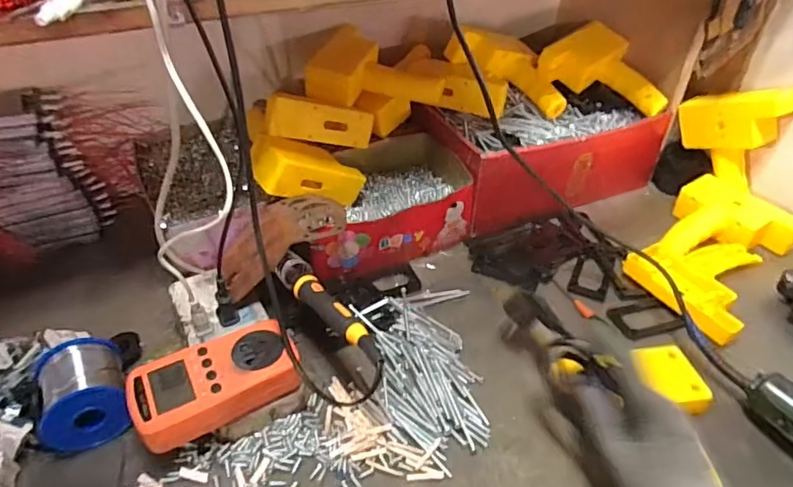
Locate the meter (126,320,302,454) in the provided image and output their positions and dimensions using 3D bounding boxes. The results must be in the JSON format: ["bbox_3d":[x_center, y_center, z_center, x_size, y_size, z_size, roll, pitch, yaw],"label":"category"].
[{"bbox_3d":[-0.146,0.110,0.430,0.124,0.033,0.067,-17,43,-22],"label":"meter"}]

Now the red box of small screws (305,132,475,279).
[{"bbox_3d":[-0.017,-0.047,0.642,0.217,0.077,0.146,-17,43,-20],"label":"red box of small screws"}]

